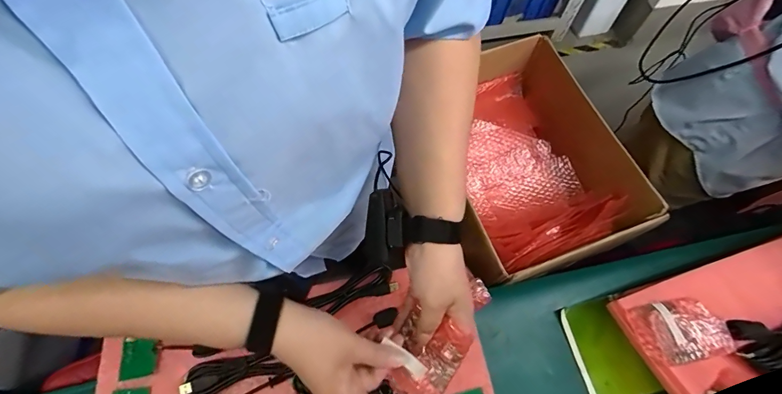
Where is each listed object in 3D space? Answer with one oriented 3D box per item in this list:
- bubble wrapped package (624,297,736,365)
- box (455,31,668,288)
[{"bbox_3d":[0.352,0.166,0.449,0.099,0.038,0.071,-9,66,-6],"label":"bubble wrapped package"},{"bbox_3d":[0.235,-0.077,0.687,0.287,0.163,0.422,-18,67,-10],"label":"box"}]

